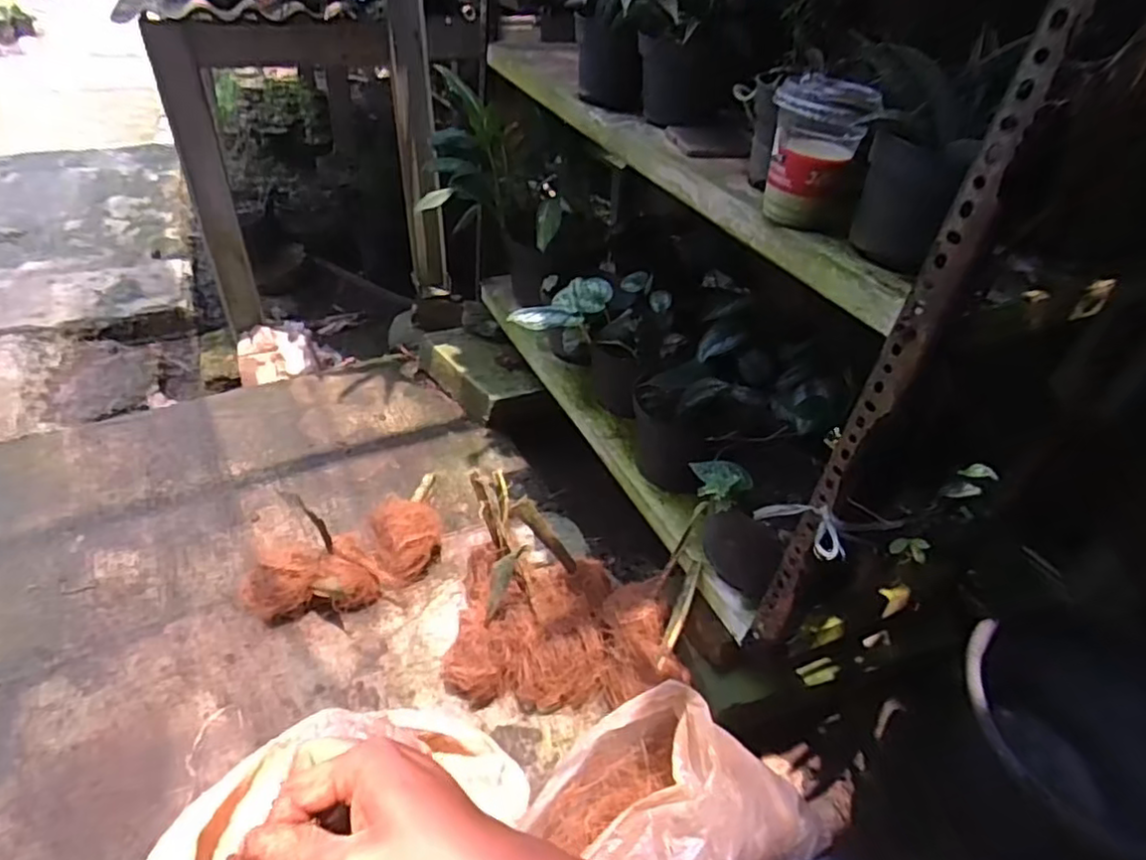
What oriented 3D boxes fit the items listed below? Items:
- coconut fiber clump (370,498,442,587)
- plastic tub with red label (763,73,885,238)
[{"bbox_3d":[-0.253,0.169,1.002,0.107,0.083,0.146,-4,39,-12],"label":"coconut fiber clump"},{"bbox_3d":[0.215,-0.241,0.589,0.084,0.114,0.076,13,39,10],"label":"plastic tub with red label"}]

